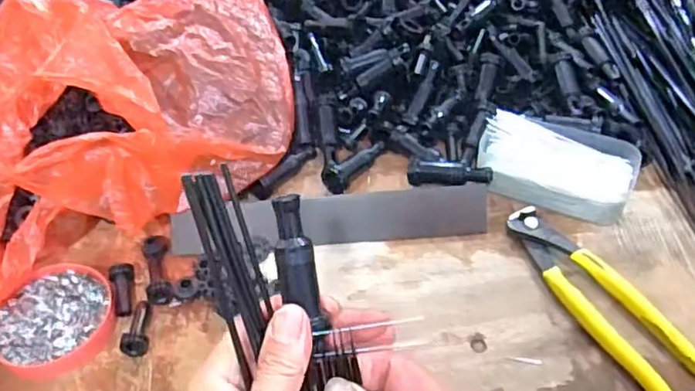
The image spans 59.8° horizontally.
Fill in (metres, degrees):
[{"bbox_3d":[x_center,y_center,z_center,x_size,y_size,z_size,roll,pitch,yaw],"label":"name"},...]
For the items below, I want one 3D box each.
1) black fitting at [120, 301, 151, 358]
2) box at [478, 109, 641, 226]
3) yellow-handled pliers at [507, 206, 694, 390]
[{"bbox_3d":[-0.141,0.089,0.411,0.015,0.012,0.040,1,47,4],"label":"black fitting"},{"bbox_3d":[0.167,-0.024,0.489,0.118,0.032,0.074,18,50,19],"label":"box"},{"bbox_3d":[0.171,0.068,0.415,0.044,0.011,0.165,-22,49,-17],"label":"yellow-handled pliers"}]

